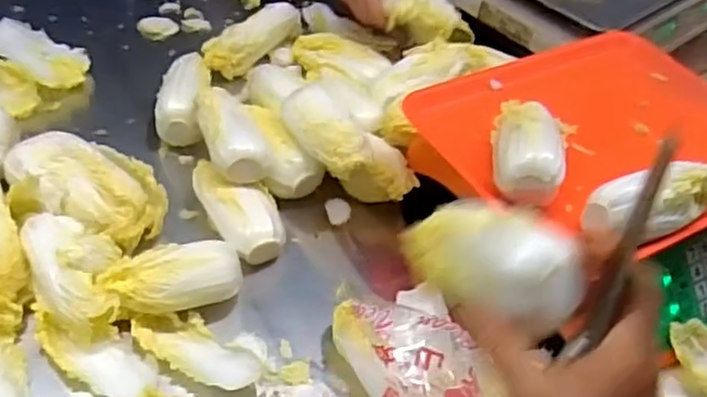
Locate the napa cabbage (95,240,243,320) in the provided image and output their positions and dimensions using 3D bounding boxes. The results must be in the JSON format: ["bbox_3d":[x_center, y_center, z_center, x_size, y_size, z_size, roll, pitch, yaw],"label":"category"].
[{"bbox_3d":[-0.143,0.066,0.565,0.105,0.039,0.049,-9,48,-16],"label":"napa cabbage"}]

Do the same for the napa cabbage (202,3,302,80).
[{"bbox_3d":[-0.113,-0.185,0.815,0.045,0.045,0.138,31,50,21],"label":"napa cabbage"}]

